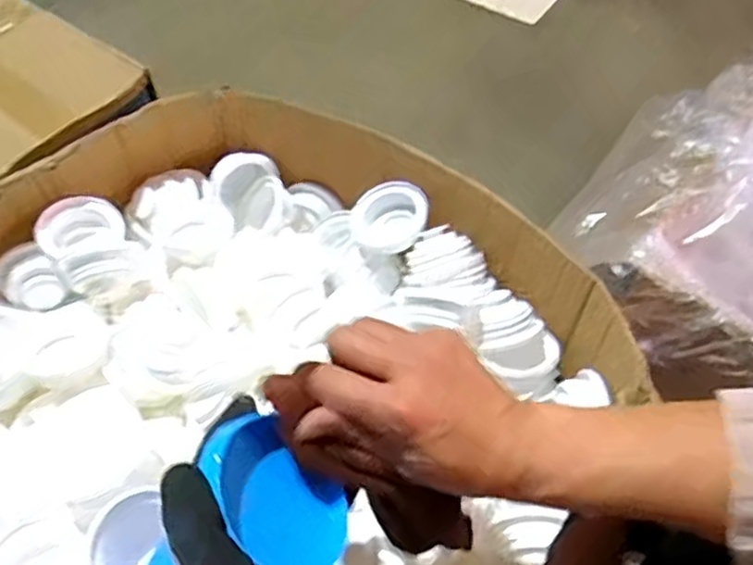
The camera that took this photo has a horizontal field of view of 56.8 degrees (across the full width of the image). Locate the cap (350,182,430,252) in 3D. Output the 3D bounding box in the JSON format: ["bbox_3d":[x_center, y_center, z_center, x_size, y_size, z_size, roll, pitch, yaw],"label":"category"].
[{"bbox_3d":[0.012,-0.064,0.669,0.074,0.067,0.023,19,19,22],"label":"cap"}]

